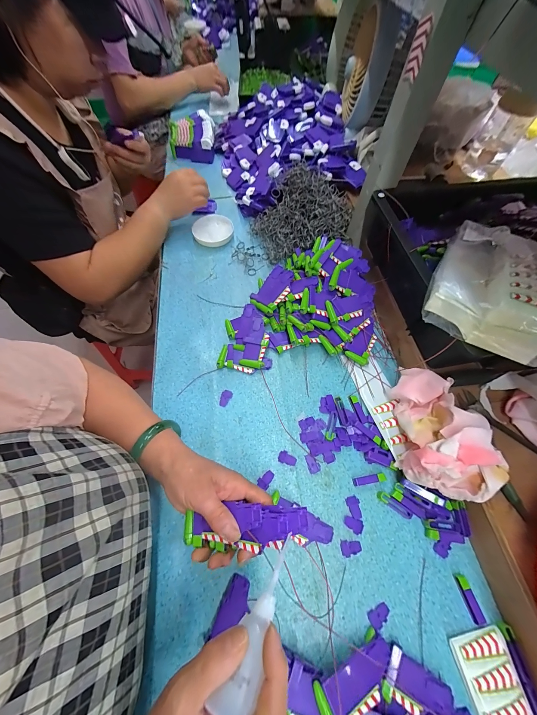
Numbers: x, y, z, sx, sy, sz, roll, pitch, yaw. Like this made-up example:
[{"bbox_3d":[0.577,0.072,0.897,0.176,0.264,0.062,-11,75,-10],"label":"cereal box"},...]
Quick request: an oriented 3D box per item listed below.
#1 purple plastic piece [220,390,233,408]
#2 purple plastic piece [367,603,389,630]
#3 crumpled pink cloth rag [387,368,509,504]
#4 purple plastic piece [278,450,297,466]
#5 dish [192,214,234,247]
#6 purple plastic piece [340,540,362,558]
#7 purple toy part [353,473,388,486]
[{"bbox_3d":[-0.069,0.067,0.404,0.017,0.004,0.027,14,64,5],"label":"purple plastic piece"},{"bbox_3d":[0.131,0.304,0.291,0.026,0.005,0.017,-19,65,-10],"label":"purple plastic piece"},{"bbox_3d":[0.230,0.092,0.326,0.099,0.069,0.158,10,64,3],"label":"crumpled pink cloth rag"},{"bbox_3d":[0.028,0.149,0.366,0.026,0.005,0.017,25,65,11],"label":"purple plastic piece"},{"bbox_3d":[-0.129,-0.299,0.580,0.089,0.019,0.096,1,63,-1],"label":"dish"},{"bbox_3d":[0.107,0.246,0.319,0.026,0.004,0.017,1,63,-1],"label":"purple plastic piece"},{"bbox_3d":[0.143,0.173,0.352,0.045,0.007,0.011,-13,64,6],"label":"purple toy part"}]

